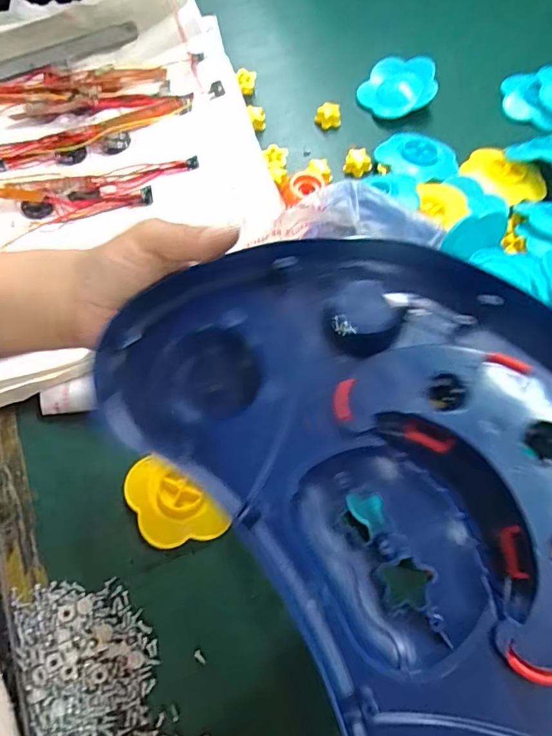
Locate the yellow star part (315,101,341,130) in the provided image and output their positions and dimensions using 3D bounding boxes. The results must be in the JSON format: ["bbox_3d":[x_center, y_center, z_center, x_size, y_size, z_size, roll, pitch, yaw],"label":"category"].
[{"bbox_3d":[0.053,-0.257,0.517,0.025,0.017,0.019,1,65,-1],"label":"yellow star part"}]

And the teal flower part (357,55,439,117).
[{"bbox_3d":[0.126,-0.293,0.531,0.076,0.028,0.065,5,66,3],"label":"teal flower part"}]

